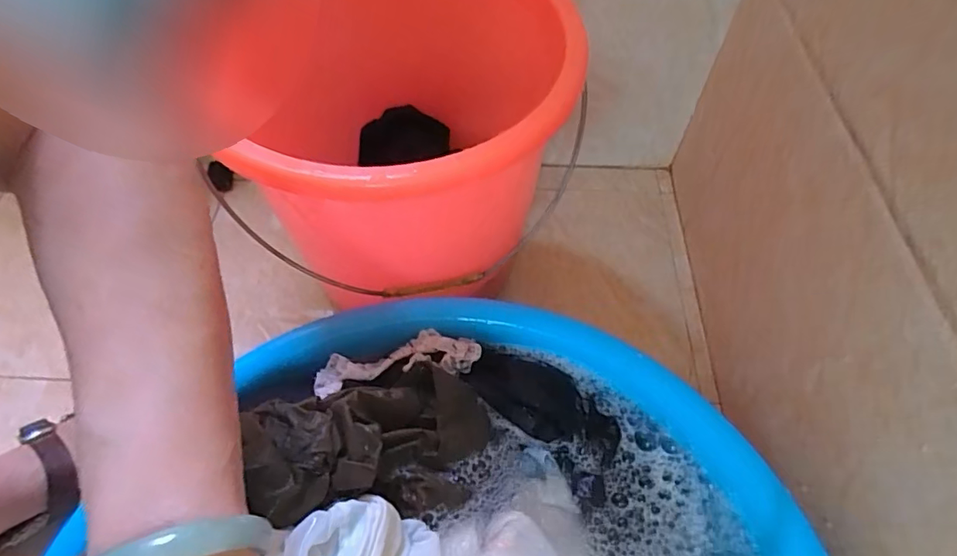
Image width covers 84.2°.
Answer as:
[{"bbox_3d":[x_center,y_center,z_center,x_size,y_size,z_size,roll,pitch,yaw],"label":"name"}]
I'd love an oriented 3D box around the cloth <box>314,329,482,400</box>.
[{"bbox_3d":[-0.062,0.064,0.413,0.124,0.014,0.038,-10,59,-7],"label":"cloth"}]

